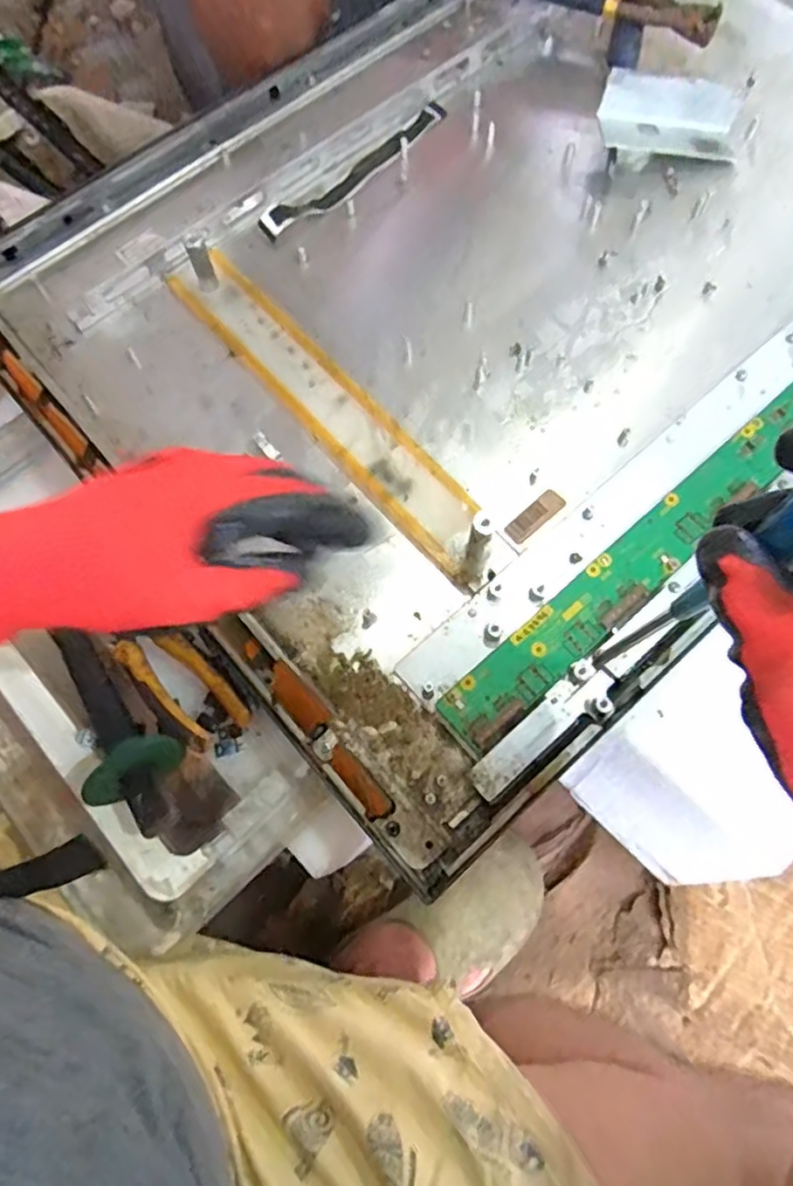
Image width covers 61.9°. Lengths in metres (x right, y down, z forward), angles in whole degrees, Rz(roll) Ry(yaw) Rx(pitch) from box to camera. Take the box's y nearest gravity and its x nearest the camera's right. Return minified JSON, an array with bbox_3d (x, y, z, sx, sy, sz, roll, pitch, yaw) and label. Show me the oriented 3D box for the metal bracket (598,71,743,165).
[{"bbox_3d":[0.239,-0.416,0.577,0.123,0.017,0.062,4,104,-9],"label":"metal bracket"}]

